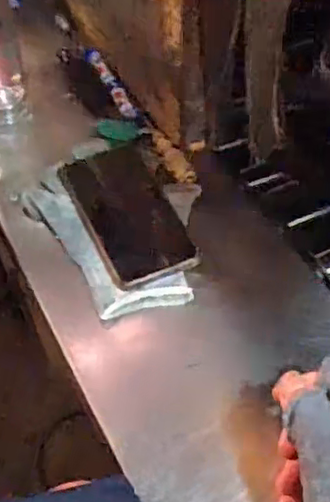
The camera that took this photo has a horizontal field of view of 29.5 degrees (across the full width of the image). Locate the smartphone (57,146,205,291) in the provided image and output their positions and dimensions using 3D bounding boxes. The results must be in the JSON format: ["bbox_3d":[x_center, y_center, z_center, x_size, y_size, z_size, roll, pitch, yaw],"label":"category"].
[{"bbox_3d":[-0.034,-0.038,0.574,0.080,0.007,0.160,-21,54,-12],"label":"smartphone"}]

